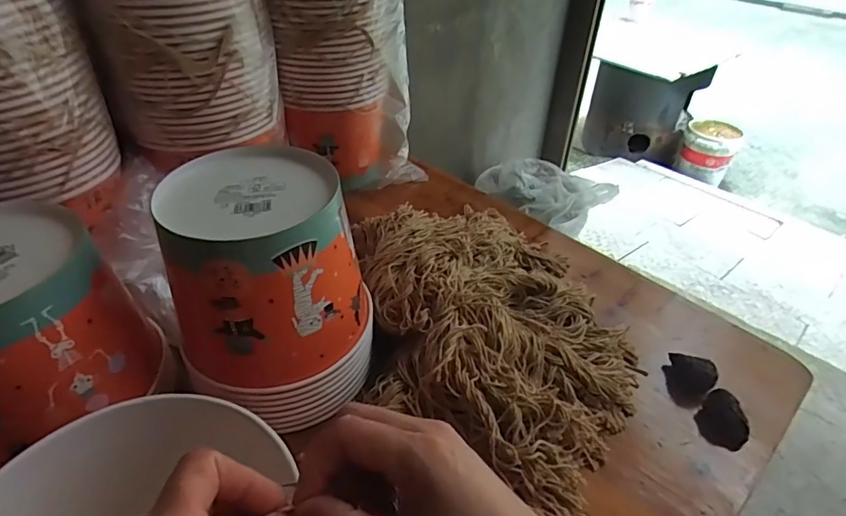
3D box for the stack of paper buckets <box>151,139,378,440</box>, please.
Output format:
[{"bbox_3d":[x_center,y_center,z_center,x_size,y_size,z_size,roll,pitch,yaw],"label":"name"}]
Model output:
[{"bbox_3d":[-0.122,0.026,0.407,0.141,0.177,0.134,19,41,19],"label":"stack of paper buckets"}]

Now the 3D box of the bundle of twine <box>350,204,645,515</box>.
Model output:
[{"bbox_3d":[0.074,0.064,0.477,0.250,0.074,0.345,-3,39,-7],"label":"bundle of twine"}]

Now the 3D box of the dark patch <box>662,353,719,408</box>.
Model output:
[{"bbox_3d":[0.245,0.111,0.467,0.042,0.033,0.037,32,47,32],"label":"dark patch"}]

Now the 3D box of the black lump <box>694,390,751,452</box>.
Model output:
[{"bbox_3d":[0.262,0.138,0.433,0.036,0.029,0.041,-27,47,-32],"label":"black lump"}]

